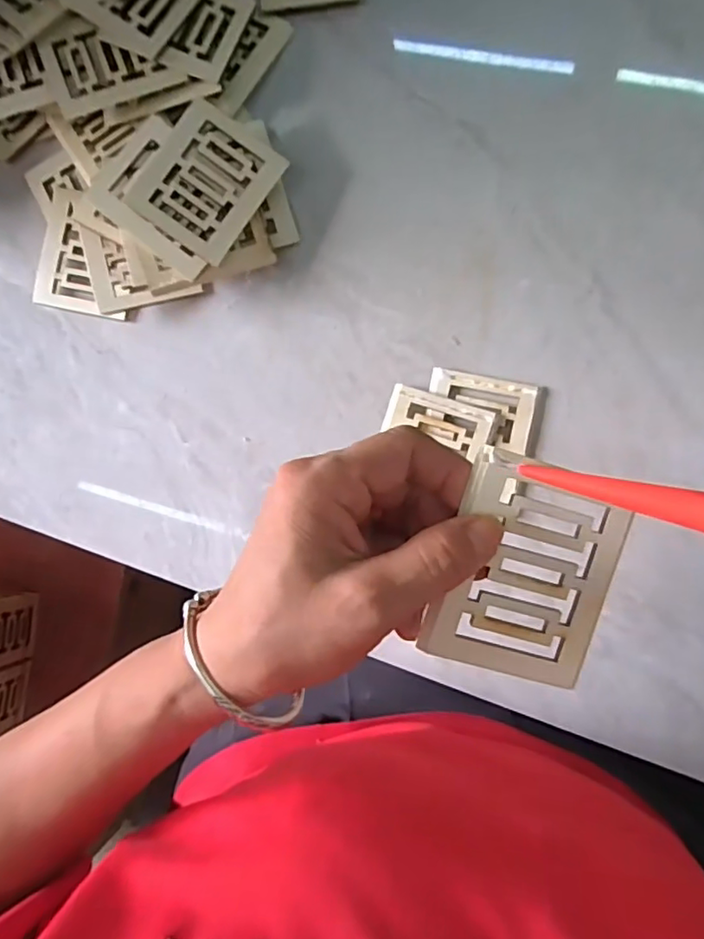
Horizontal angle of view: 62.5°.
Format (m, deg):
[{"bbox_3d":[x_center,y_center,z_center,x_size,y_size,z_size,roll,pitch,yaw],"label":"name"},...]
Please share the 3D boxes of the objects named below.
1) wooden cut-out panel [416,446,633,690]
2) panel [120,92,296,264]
[{"bbox_3d":[0.067,0.039,0.216,0.063,0.009,0.081,16,96,-8],"label":"wooden cut-out panel"},{"bbox_3d":[-0.089,-0.178,0.358,0.067,0.006,0.082,34,87,-9],"label":"panel"}]

